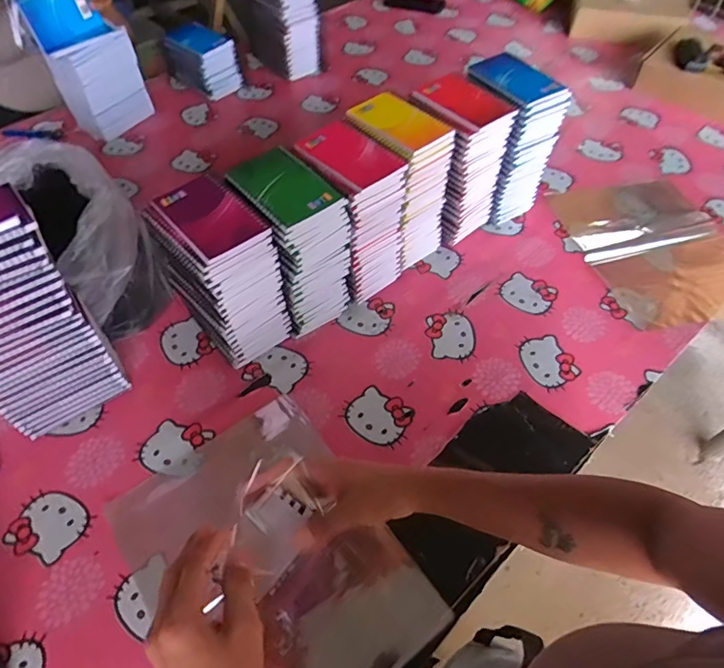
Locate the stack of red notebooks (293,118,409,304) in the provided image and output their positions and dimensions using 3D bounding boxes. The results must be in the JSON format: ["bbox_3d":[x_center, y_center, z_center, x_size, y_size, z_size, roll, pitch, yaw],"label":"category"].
[{"bbox_3d":[-0.015,-0.161,0.697,0.125,0.220,0.098,37,62,25],"label":"stack of red notebooks"}]

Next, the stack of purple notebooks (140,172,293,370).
[{"bbox_3d":[-0.174,-0.067,0.632,0.131,0.218,0.094,37,62,25],"label":"stack of purple notebooks"}]

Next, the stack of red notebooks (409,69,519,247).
[{"bbox_3d":[0.154,-0.264,0.774,0.113,0.221,0.129,-22,56,-15],"label":"stack of red notebooks"}]

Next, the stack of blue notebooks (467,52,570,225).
[{"bbox_3d":[0.234,-0.314,0.813,0.105,0.224,0.163,-20,55,-14],"label":"stack of blue notebooks"}]

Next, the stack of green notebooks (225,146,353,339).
[{"bbox_3d":[-0.086,-0.111,0.658,0.099,0.225,0.121,-33,59,-22],"label":"stack of green notebooks"}]

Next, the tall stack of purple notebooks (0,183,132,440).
[{"bbox_3d":[-0.385,-0.009,0.556,0.141,0.291,0.091,-30,58,-20],"label":"tall stack of purple notebooks"}]

